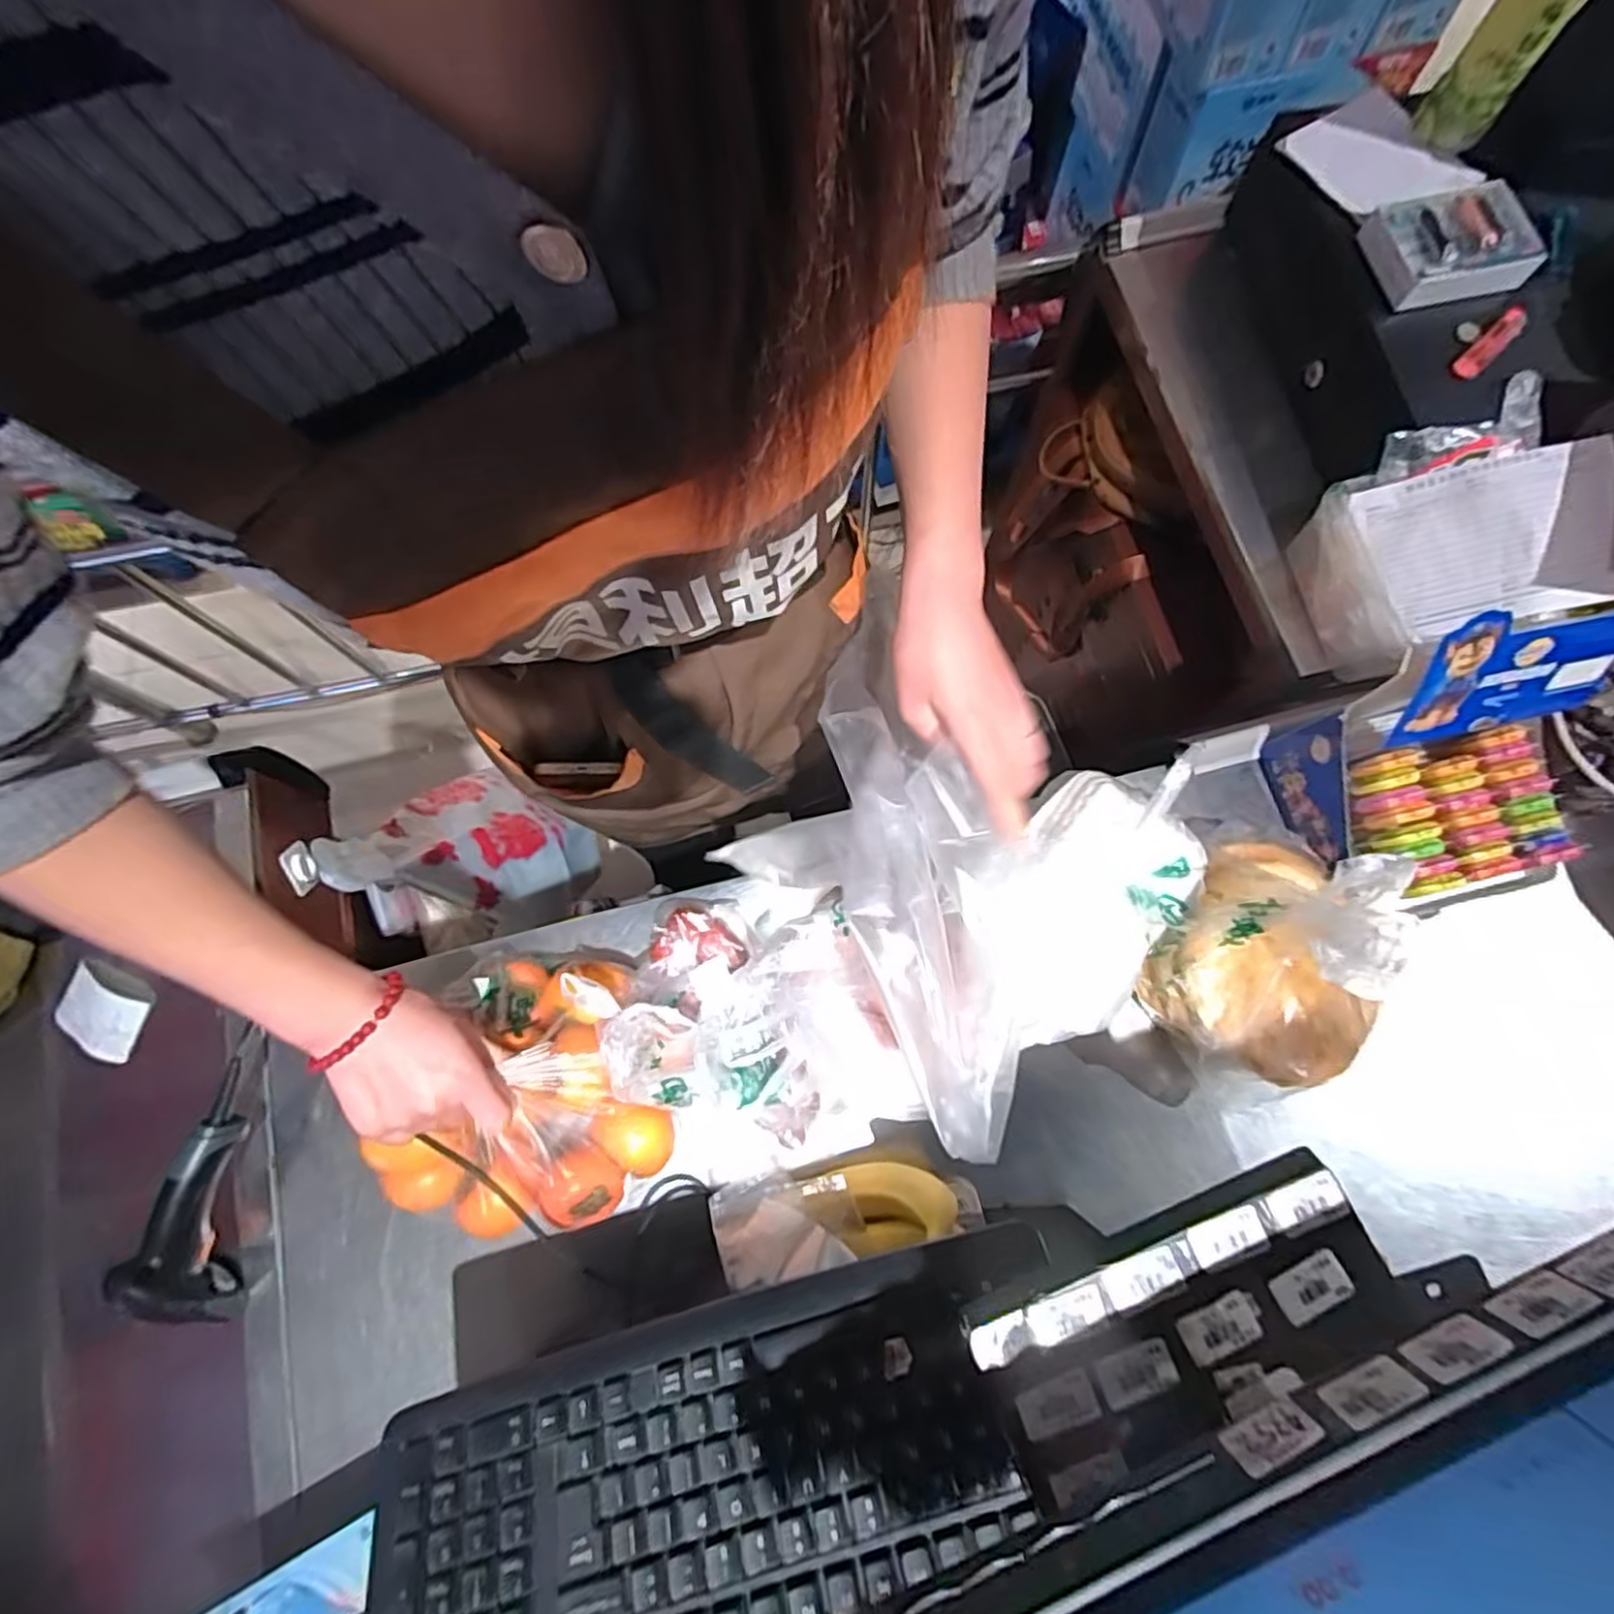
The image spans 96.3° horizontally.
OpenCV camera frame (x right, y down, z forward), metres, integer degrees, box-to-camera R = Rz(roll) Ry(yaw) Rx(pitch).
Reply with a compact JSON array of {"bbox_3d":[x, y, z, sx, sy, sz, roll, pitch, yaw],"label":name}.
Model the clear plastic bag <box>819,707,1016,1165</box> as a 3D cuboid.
[{"bbox_3d":[0.067,0.060,0.417,0.087,0.047,0.247,-5,76,0],"label":"clear plastic bag"}]

